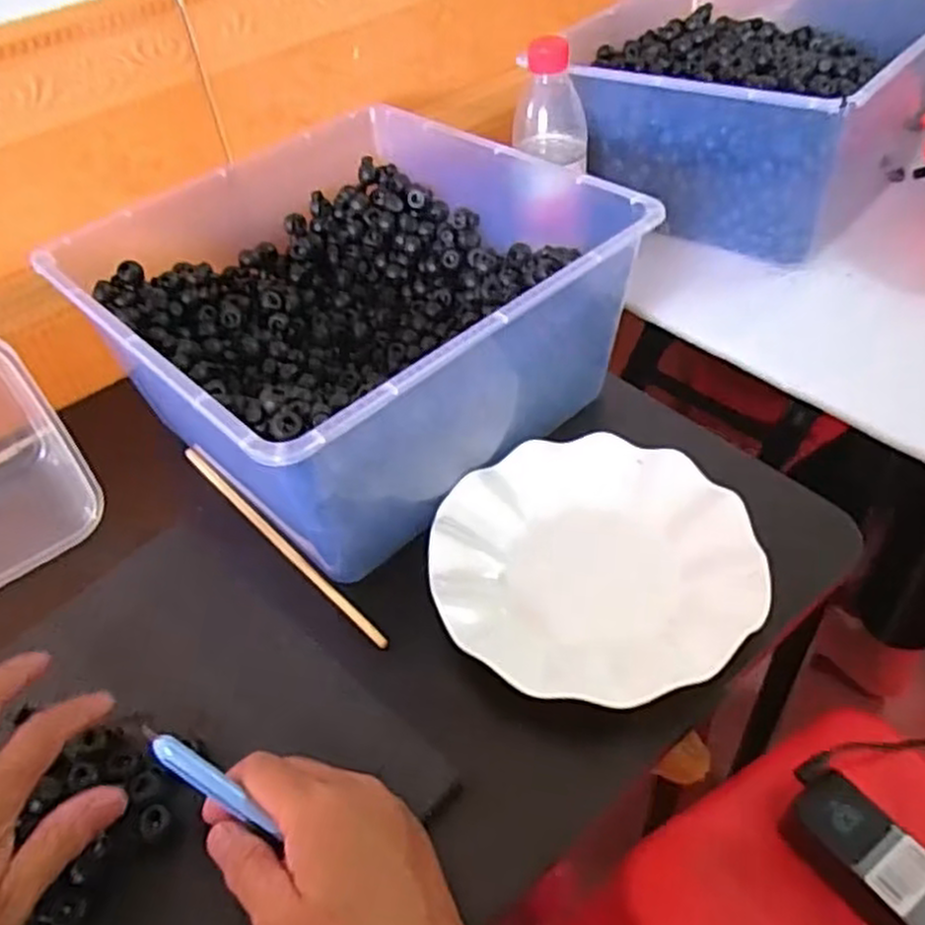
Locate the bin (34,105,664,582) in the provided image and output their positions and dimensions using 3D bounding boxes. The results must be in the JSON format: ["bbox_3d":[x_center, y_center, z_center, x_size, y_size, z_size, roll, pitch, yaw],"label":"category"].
[{"bbox_3d":[-0.067,-0.109,0.546,0.313,0.128,0.292,-37,53,-26],"label":"bin"}]

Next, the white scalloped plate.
[{"bbox_3d":[0.075,0.056,0.458,0.178,0.021,0.179,-3,46,4],"label":"white scalloped plate"}]

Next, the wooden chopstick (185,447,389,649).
[{"bbox_3d":[-0.122,0.045,0.504,0.010,0.013,0.225,-36,52,-25],"label":"wooden chopstick"}]

